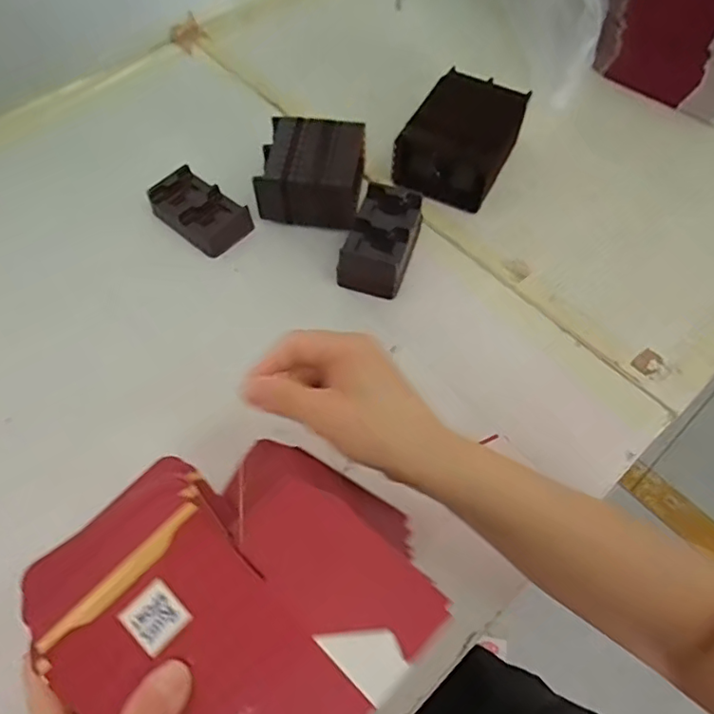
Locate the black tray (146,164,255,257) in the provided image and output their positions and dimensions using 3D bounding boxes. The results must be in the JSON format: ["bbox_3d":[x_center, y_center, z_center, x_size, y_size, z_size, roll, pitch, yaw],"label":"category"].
[{"bbox_3d":[-0.152,-0.143,0.549,0.092,0.026,0.056,36,66,17],"label":"black tray"}]

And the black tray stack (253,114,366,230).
[{"bbox_3d":[-0.040,-0.176,0.551,0.094,0.059,0.103,9,61,3],"label":"black tray stack"}]

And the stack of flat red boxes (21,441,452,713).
[{"bbox_3d":[-0.061,0.126,0.301,0.171,0.056,0.170,40,67,18],"label":"stack of flat red boxes"}]

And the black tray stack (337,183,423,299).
[{"bbox_3d":[0.022,-0.108,0.521,0.057,0.043,0.096,17,62,8],"label":"black tray stack"}]

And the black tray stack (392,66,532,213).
[{"bbox_3d":[0.108,-0.224,0.579,0.100,0.057,0.133,25,63,12],"label":"black tray stack"}]

